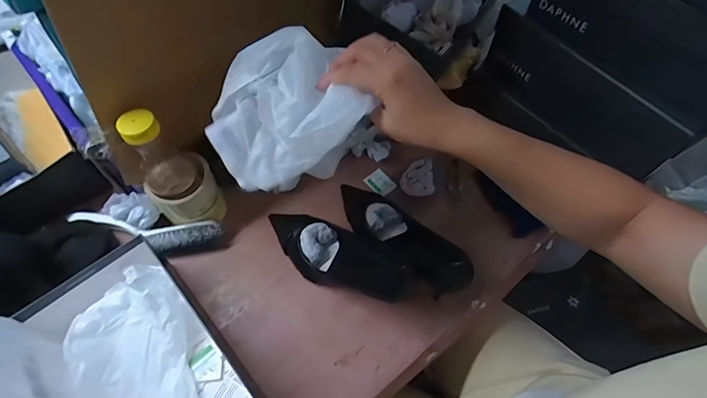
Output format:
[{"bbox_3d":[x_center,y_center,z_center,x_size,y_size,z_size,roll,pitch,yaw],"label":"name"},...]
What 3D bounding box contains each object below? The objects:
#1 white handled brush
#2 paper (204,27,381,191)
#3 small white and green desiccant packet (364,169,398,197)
[{"bbox_3d":[-0.299,0.050,0.536,0.218,0.033,0.046,4,58,1],"label":"white handled brush"},{"bbox_3d":[-0.068,-0.080,0.377,0.152,0.078,0.150,-40,77,11],"label":"paper"},{"bbox_3d":[0.043,-0.026,0.613,0.036,0.005,0.044,-39,72,-18],"label":"small white and green desiccant packet"}]

